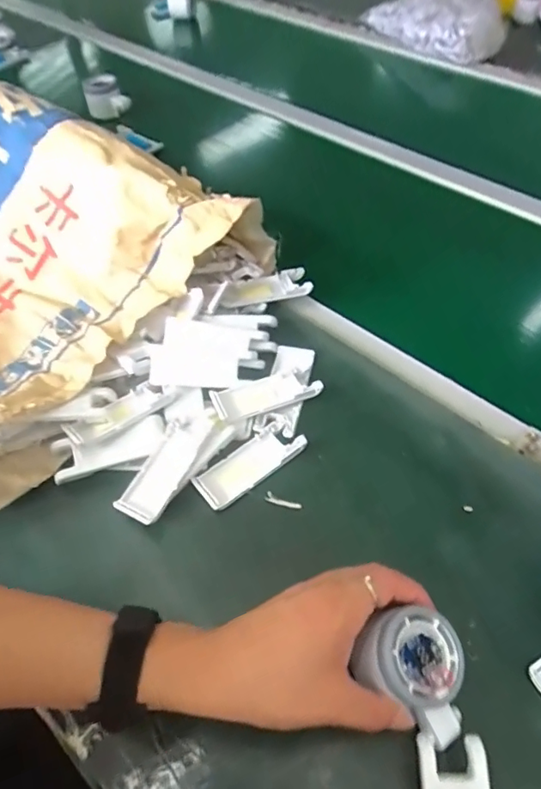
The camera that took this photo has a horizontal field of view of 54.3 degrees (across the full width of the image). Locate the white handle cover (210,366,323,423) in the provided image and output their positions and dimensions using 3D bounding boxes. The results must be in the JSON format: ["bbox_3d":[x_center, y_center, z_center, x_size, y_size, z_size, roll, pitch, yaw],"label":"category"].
[{"bbox_3d":[-0.004,-0.002,0.503,0.100,0.010,0.040,-17,54,-13],"label":"white handle cover"}]

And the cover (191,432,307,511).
[{"bbox_3d":[-0.018,0.062,0.471,0.101,0.010,0.038,-31,58,-22],"label":"cover"}]

